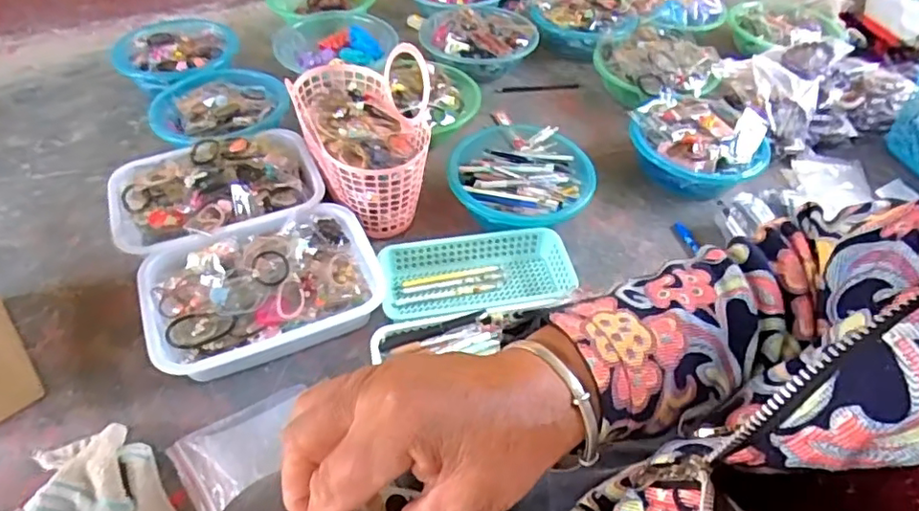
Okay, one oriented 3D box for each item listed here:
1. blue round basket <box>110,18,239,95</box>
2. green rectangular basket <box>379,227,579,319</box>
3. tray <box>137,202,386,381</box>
[{"bbox_3d":[-0.570,-0.400,1.209,0.230,0.068,0.233,-3,46,-12],"label":"blue round basket"},{"bbox_3d":[0.030,0.033,0.858,0.275,0.053,0.133,-2,46,-12],"label":"green rectangular basket"},{"bbox_3d":[-0.260,0.048,0.800,0.294,0.078,0.203,-14,49,-22],"label":"tray"}]

